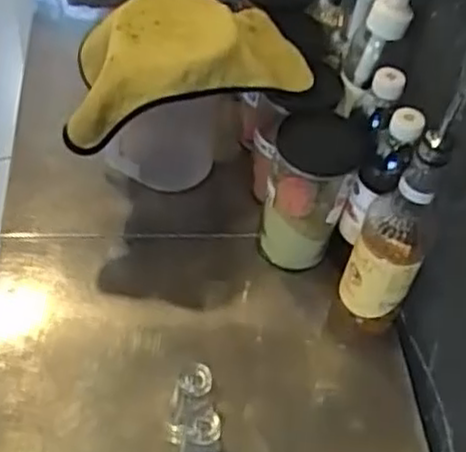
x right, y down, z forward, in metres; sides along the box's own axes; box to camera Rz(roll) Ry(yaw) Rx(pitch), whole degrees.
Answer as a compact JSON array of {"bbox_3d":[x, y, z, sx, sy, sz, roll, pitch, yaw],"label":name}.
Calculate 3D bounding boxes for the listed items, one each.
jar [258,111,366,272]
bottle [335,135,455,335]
[{"bbox_3d":[0.086,-0.036,0.847,0.093,0.173,0.099,16,51,7],"label":"jar"},{"bbox_3d":[0.165,0.013,0.762,0.077,0.282,0.080,21,52,10],"label":"bottle"}]

